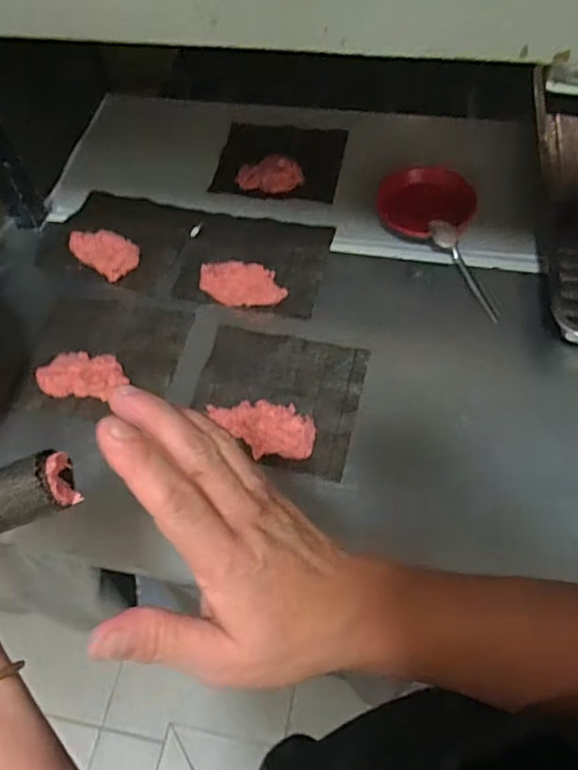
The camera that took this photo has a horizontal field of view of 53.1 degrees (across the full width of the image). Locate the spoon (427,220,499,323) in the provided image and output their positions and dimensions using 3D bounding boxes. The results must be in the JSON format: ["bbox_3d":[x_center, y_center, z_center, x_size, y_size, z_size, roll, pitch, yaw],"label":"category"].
[{"bbox_3d":[0.235,-0.155,0.771,0.031,0.013,0.164,-21,74,-9],"label":"spoon"}]

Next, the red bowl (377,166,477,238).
[{"bbox_3d":[0.193,-0.250,0.817,0.138,0.055,0.107,7,59,8],"label":"red bowl"}]

